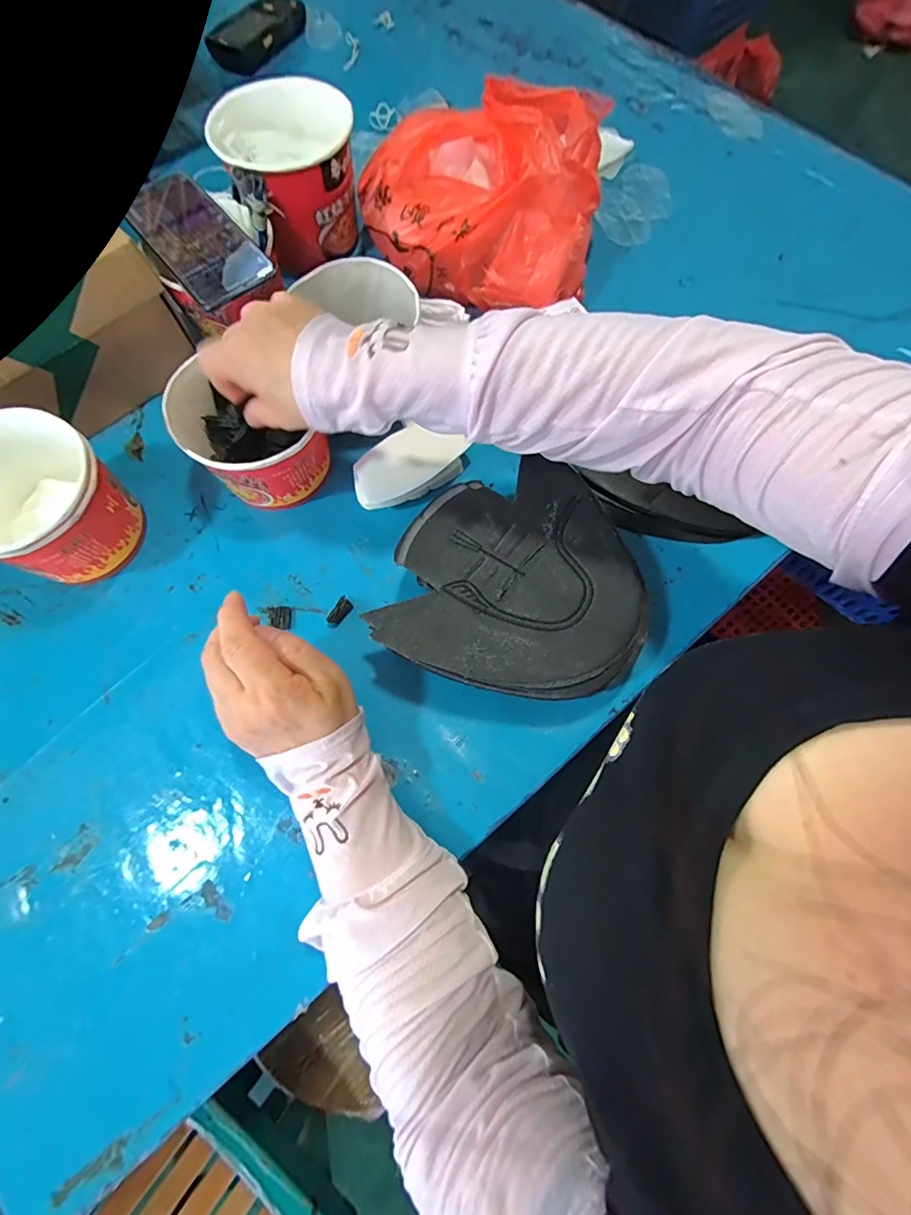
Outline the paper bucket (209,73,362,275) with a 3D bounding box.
[{"bbox_3d":[-0.160,-0.437,0.486,0.132,0.105,0.113,-25,72,-7],"label":"paper bucket"}]

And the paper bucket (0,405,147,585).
[{"bbox_3d":[-0.321,-0.079,0.377,0.116,0.092,0.111,0,71,1],"label":"paper bucket"}]

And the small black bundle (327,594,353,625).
[{"bbox_3d":[-0.097,0.003,0.393,0.013,0.007,0.024,36,75,12],"label":"small black bundle"}]

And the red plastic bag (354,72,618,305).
[{"bbox_3d":[0.024,-0.406,0.464,0.230,0.126,0.192,8,72,3],"label":"red plastic bag"}]

